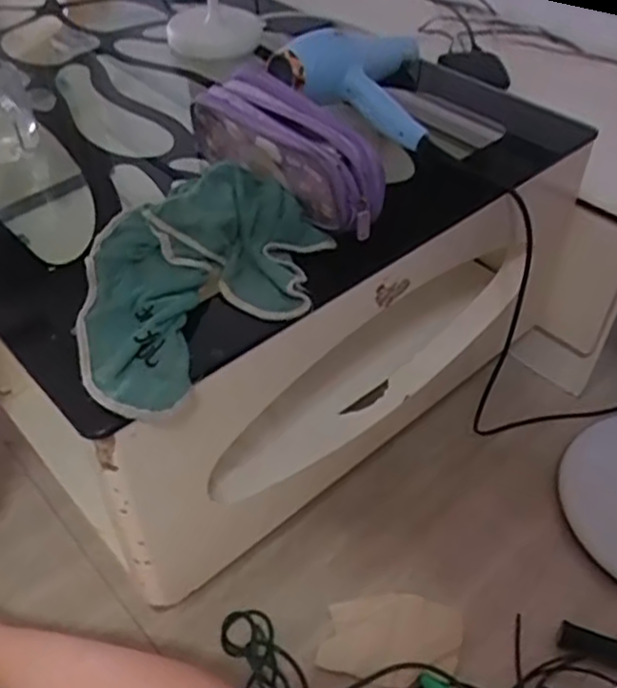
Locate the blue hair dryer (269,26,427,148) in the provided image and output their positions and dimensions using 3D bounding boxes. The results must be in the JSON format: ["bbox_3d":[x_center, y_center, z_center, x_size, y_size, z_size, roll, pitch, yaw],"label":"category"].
[{"bbox_3d":[0.045,-0.311,0.814,0.165,0.084,0.173,2,45,1],"label":"blue hair dryer"}]

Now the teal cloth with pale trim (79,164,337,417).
[{"bbox_3d":[-0.106,-0.069,0.608,0.185,0.063,0.254,33,53,28],"label":"teal cloth with pale trim"}]

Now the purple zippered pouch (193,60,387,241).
[{"bbox_3d":[-0.024,-0.190,0.673,0.068,0.082,0.218,-29,52,-27],"label":"purple zippered pouch"}]

